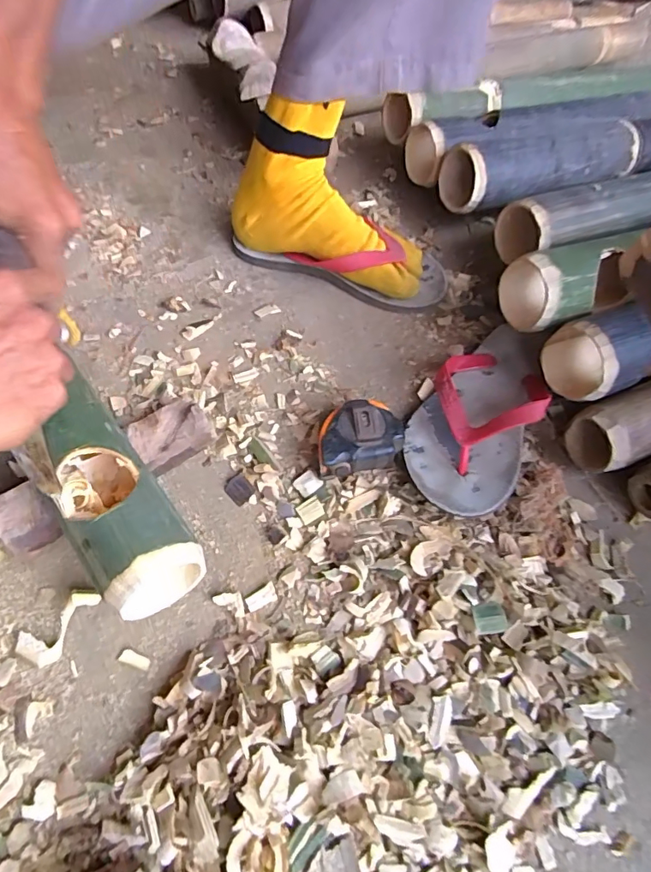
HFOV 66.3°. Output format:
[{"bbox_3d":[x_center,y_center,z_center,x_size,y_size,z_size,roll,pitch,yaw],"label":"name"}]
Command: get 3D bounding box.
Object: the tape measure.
[{"bbox_3d":[0.026,0.003,0.420,0.070,0.036,0.056,-6,59,-8],"label":"tape measure"}]

